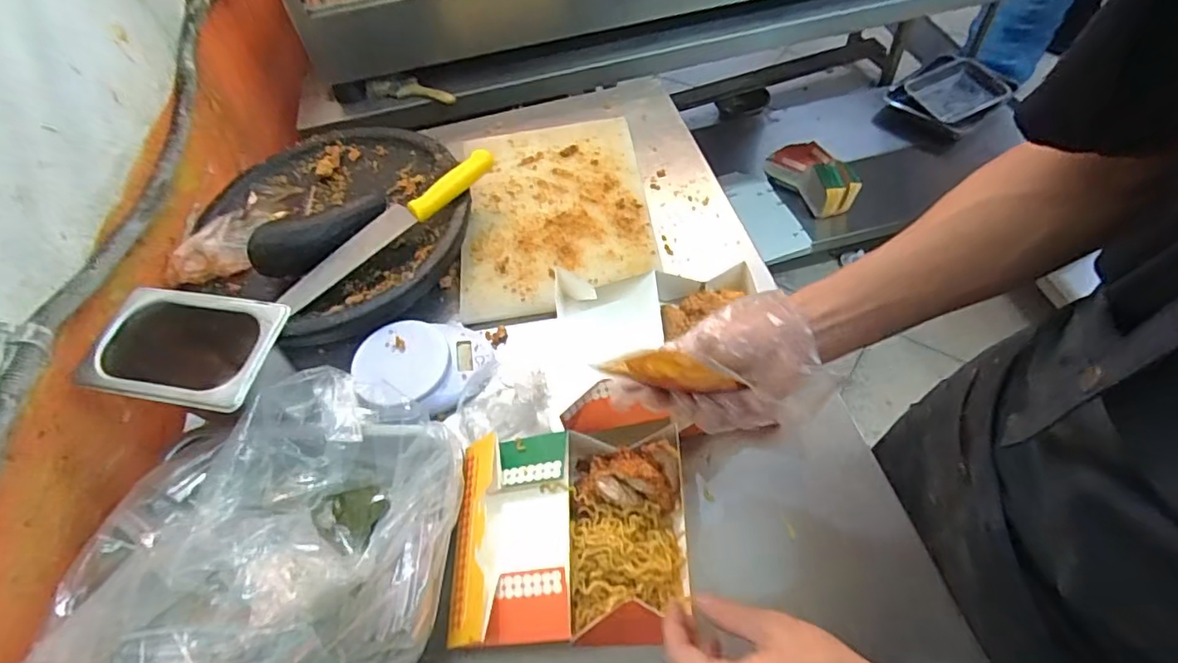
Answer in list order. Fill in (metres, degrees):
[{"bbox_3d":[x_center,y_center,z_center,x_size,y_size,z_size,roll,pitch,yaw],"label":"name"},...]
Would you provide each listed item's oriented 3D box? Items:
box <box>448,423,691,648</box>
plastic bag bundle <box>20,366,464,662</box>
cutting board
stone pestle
[{"bbox_3d":[-0.015,0.175,0.501,0.202,0.062,0.174,-3,55,4],"label":"box"},{"bbox_3d":[-0.268,0.182,0.495,0.325,0.094,0.284,-17,55,-6],"label":"plastic bag bundle"},{"bbox_3d":[-0.049,-0.170,0.775,0.244,0.018,0.349,-8,55,1],"label":"cutting board"},{"bbox_3d":[-0.331,-0.123,0.706,0.164,0.046,0.061,-30,57,-14],"label":"stone pestle"}]

